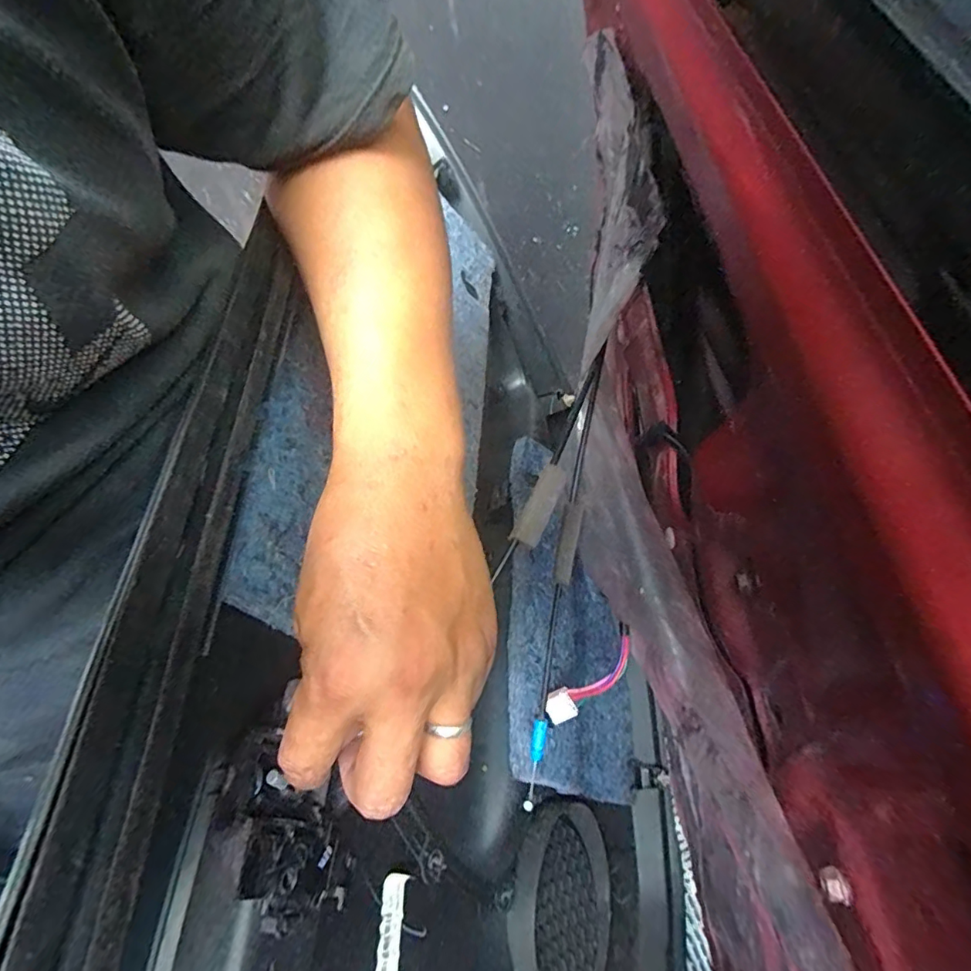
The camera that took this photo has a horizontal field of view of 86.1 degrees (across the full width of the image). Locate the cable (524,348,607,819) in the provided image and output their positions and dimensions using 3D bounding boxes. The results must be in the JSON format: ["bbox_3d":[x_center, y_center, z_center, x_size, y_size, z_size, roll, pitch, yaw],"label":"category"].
[{"bbox_3d":[0.049,0.056,0.329,0.010,0.011,0.284,9,86,10],"label":"cable"}]

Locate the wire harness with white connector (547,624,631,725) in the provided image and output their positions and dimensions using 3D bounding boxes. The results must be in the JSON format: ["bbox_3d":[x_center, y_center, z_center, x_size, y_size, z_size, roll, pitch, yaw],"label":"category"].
[{"bbox_3d":[0.089,0.159,0.429,0.096,0.014,0.027,-41,63,-3],"label":"wire harness with white connector"}]

